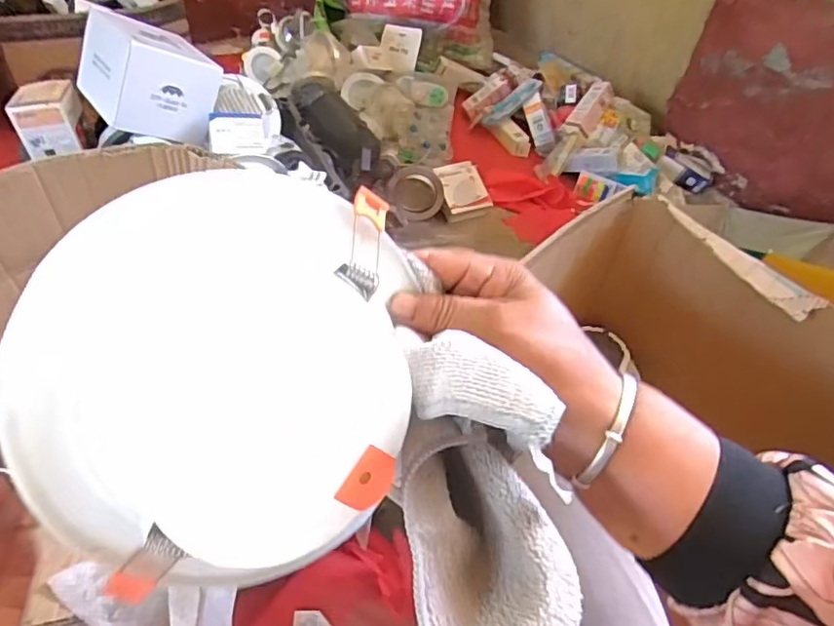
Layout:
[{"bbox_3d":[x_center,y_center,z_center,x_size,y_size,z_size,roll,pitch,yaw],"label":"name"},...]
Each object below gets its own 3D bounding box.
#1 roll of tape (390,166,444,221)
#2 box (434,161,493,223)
[{"bbox_3d":[-0.001,-0.281,1.358,0.134,0.127,0.048,-5,20,-7],"label":"roll of tape"},{"bbox_3d":[0.108,-0.301,1.418,0.121,0.039,0.153,-12,71,-10],"label":"box"}]

